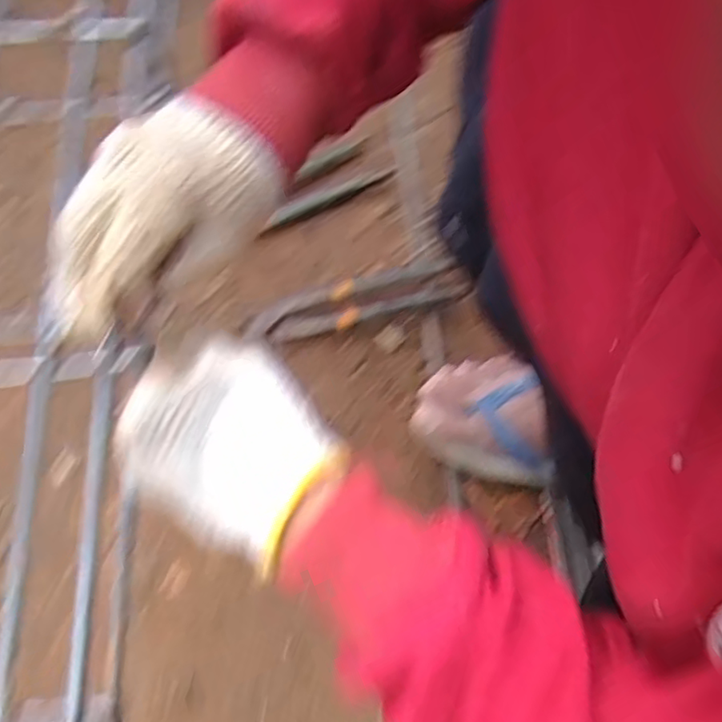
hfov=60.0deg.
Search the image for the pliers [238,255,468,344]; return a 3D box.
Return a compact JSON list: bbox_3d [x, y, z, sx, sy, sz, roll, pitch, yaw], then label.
[{"bbox_3d":[-0.006,-0.061,0.614,0.211,0.022,0.050,-14,70,-8],"label":"pliers"}]

